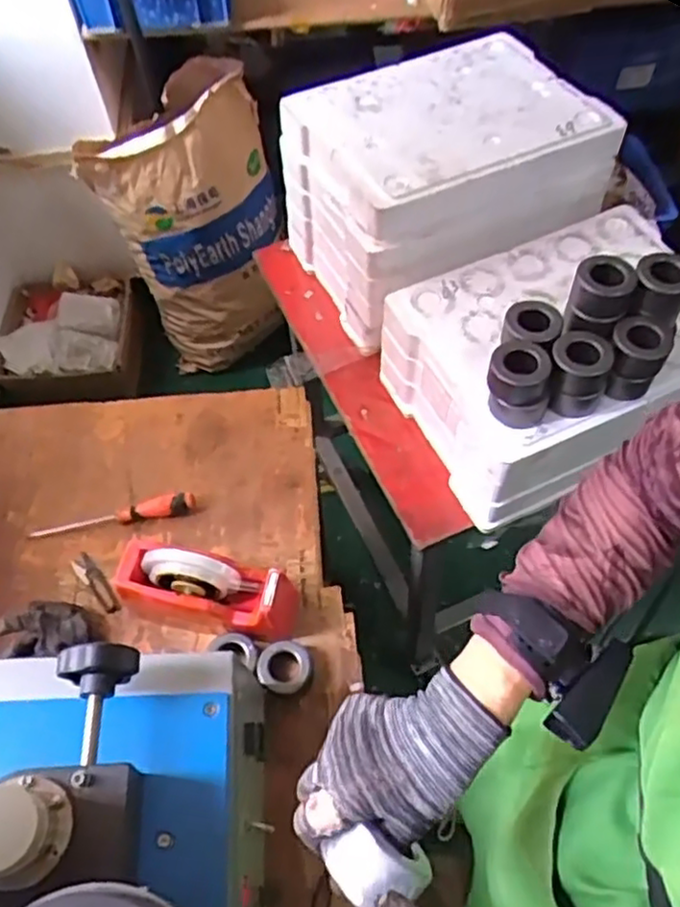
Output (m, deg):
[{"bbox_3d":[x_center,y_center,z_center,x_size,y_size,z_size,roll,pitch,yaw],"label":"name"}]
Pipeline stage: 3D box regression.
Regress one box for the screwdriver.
[{"bbox_3d":[-0.305,0.082,0.913,0.223,0.030,0.028,-9,58,-3],"label":"screwdriver"}]

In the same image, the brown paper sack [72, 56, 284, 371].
[{"bbox_3d":[-0.350,-0.549,1.666,0.400,0.613,0.321,-14,59,-7],"label":"brown paper sack"}]

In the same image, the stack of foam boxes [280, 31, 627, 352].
[{"bbox_3d":[0.152,-0.391,1.006,0.396,0.234,0.291,-21,60,-11],"label":"stack of foam boxes"}]

